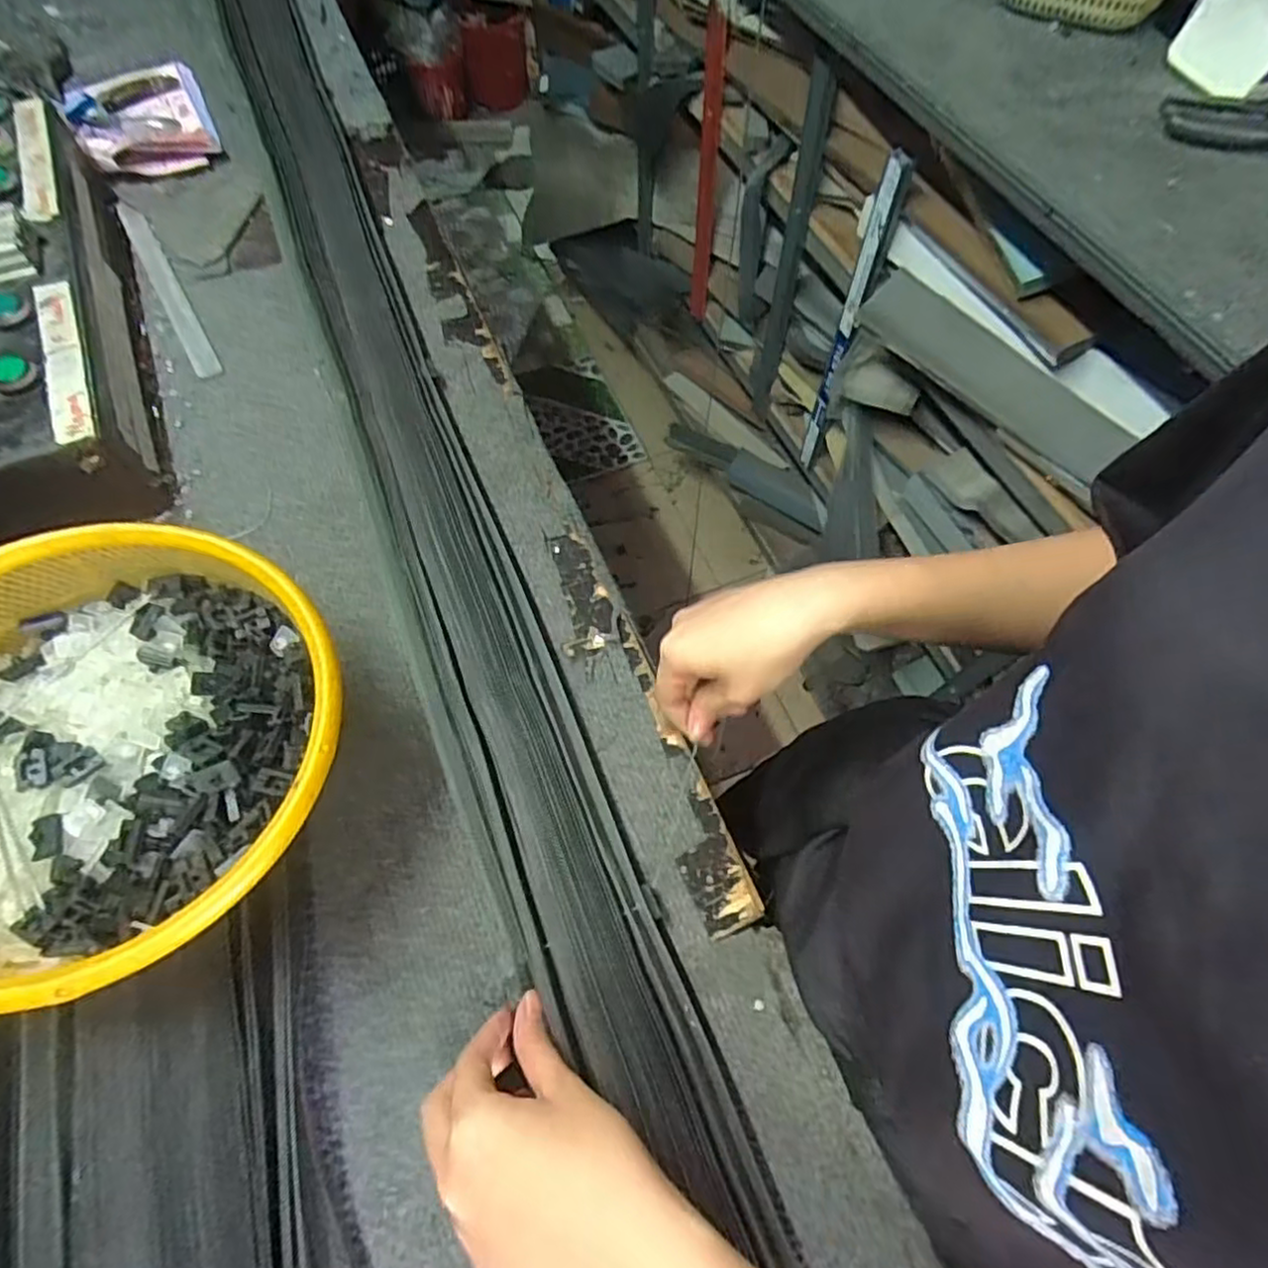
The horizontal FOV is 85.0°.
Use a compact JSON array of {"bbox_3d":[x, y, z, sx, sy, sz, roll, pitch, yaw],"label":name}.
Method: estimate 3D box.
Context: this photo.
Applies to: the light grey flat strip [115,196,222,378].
[{"bbox_3d":[-0.437,-0.330,0.643,0.023,0.004,0.283,-30,68,-14],"label":"light grey flat strip"}]

